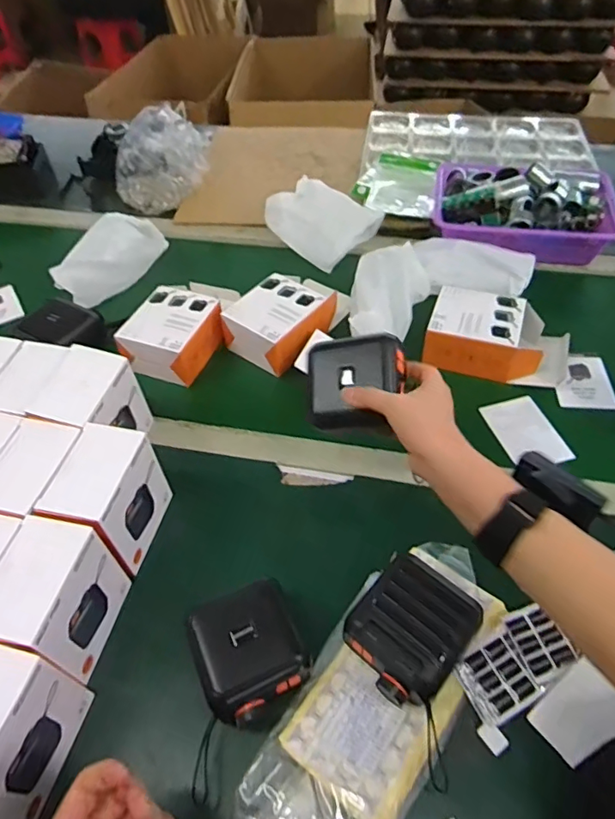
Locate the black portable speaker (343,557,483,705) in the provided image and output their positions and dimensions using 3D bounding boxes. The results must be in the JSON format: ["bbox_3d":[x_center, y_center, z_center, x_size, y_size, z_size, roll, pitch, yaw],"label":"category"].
[{"bbox_3d":[0.086,0.189,0.449,0.086,0.051,0.102,32,58,25],"label":"black portable speaker"}]

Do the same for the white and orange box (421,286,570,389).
[{"bbox_3d":[0.249,-0.091,0.689,0.175,0.059,0.109,15,53,14],"label":"white and orange box"}]

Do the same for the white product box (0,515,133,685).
[{"bbox_3d":[-0.216,0.163,0.454,0.066,0.106,0.097,7,51,8],"label":"white product box"}]

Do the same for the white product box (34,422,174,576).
[{"bbox_3d":[-0.191,0.091,0.523,0.067,0.118,0.103,9,51,10],"label":"white product box"}]

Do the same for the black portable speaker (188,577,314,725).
[{"bbox_3d":[-0.047,0.207,0.448,0.086,0.056,0.093,-21,53,-14],"label":"black portable speaker"}]

